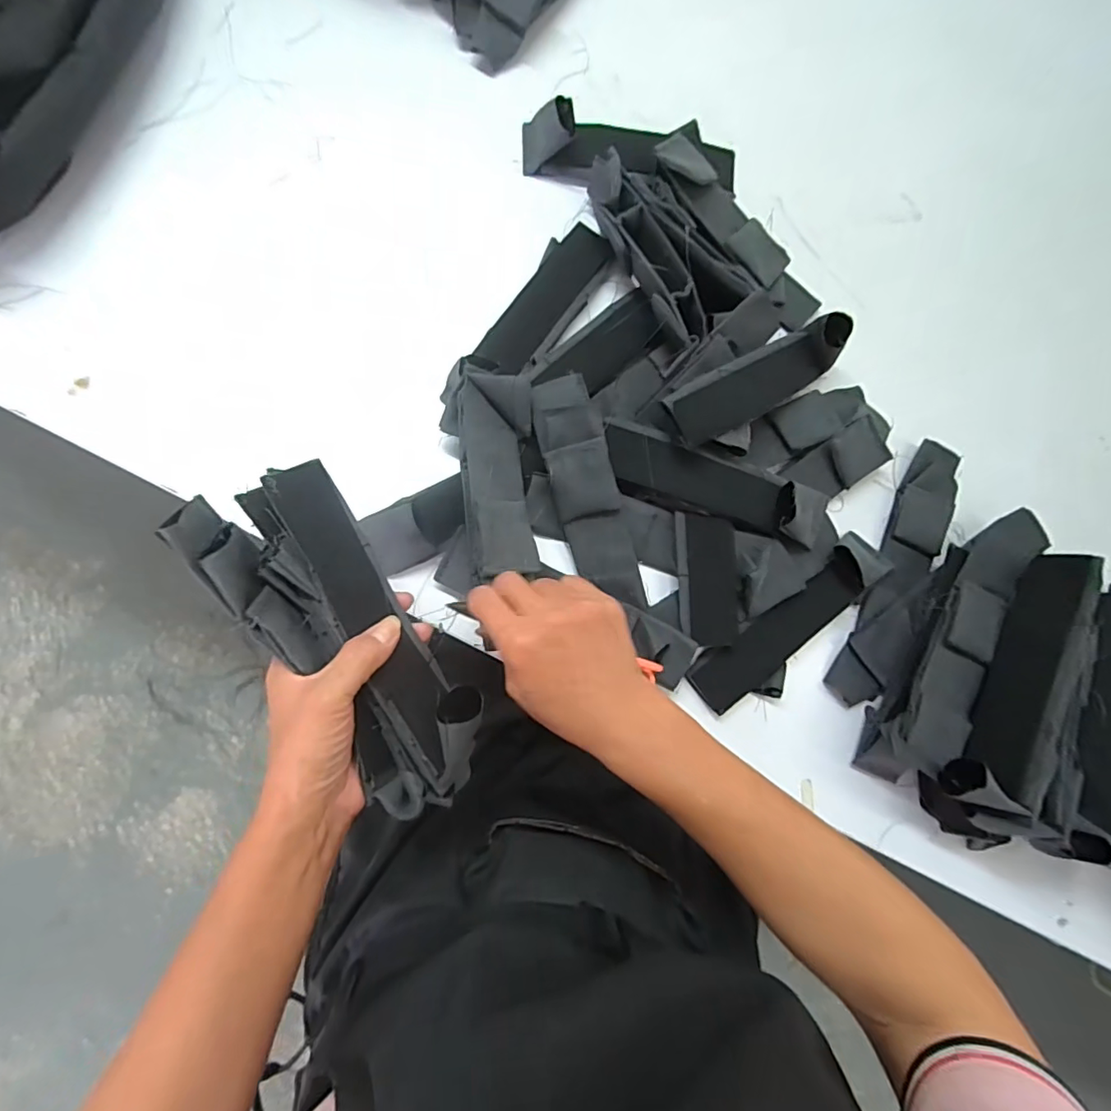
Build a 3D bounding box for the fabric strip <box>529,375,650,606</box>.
[{"bbox_3d":[0.023,-0.044,0.404,0.047,0.036,0.168,-15,85,-12],"label":"fabric strip"}]

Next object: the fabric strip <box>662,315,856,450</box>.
[{"bbox_3d":[0.163,-0.138,0.421,0.185,0.043,0.047,-31,89,-24],"label":"fabric strip"}]

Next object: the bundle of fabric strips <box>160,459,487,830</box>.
[{"bbox_3d":[-0.107,0.049,0.292,0.068,0.053,0.196,-32,101,-8],"label":"bundle of fabric strips"}]

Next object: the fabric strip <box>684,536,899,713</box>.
[{"bbox_3d":[0.191,0.049,0.426,0.193,0.025,0.043,-39,90,-13],"label":"fabric strip"}]

